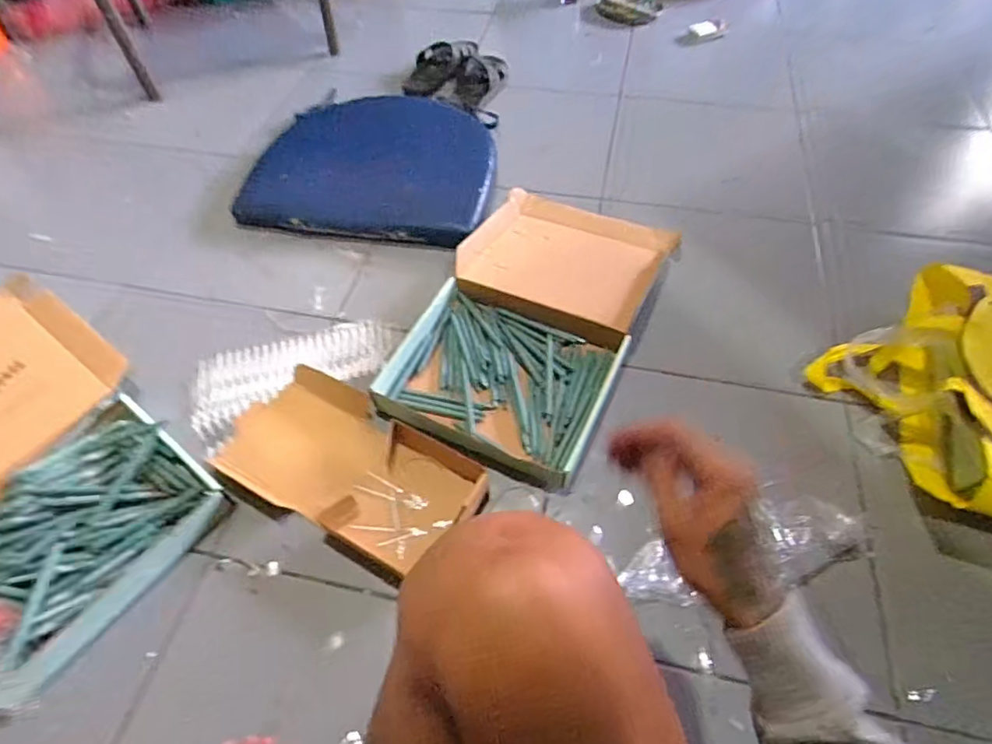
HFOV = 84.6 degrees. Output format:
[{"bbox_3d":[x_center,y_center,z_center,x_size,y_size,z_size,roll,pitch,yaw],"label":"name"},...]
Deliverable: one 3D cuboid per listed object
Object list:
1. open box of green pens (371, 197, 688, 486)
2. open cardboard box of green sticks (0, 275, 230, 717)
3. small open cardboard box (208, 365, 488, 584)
[{"bbox_3d":[0.065,-0.097,0.868,0.310,0.058,0.515,22,58,16],"label":"open box of green pens"},{"bbox_3d":[-0.653,0.120,0.727,0.537,0.110,0.372,30,61,21],"label":"open cardboard box of green sticks"},{"bbox_3d":[-0.200,0.130,0.750,0.375,0.068,0.198,23,58,17],"label":"small open cardboard box"}]

